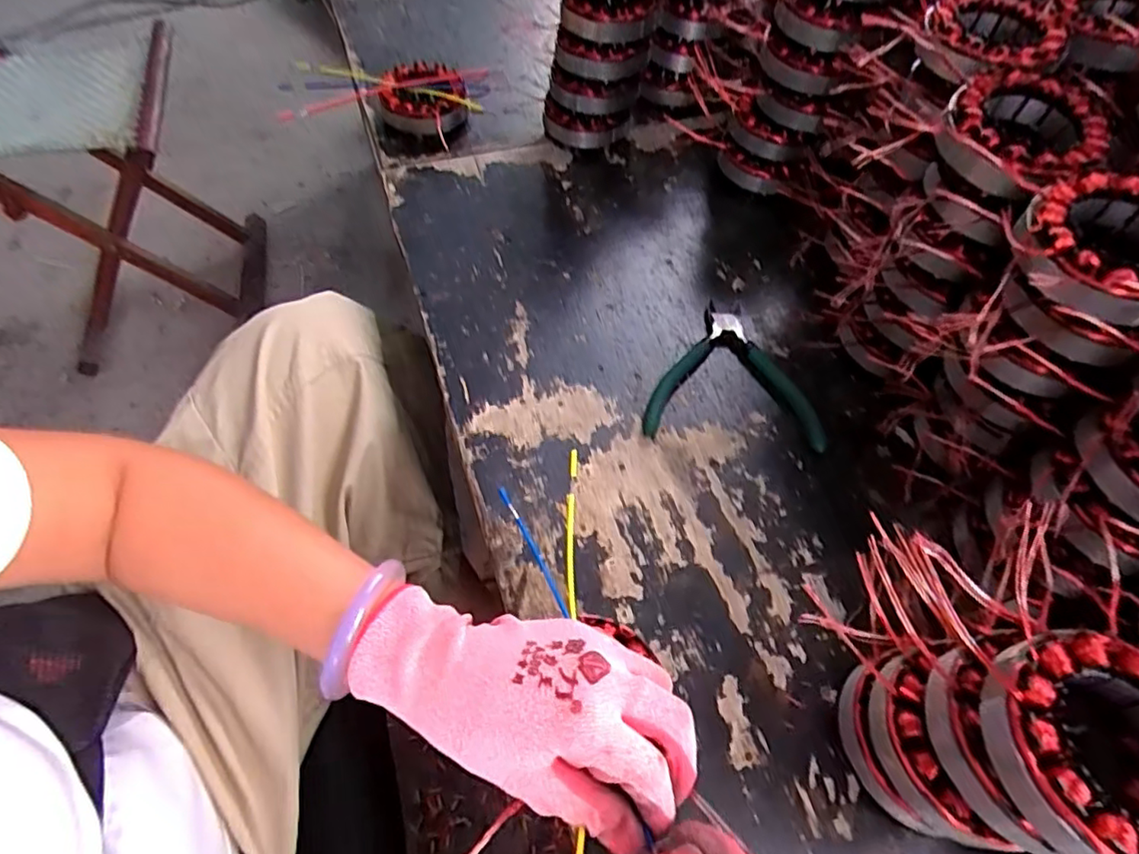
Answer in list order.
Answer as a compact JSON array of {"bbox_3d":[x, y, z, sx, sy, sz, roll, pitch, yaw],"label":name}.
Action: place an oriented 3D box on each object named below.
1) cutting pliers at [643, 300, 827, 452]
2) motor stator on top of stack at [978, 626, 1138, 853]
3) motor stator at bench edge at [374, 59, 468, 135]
[{"bbox_3d":[0.129,-0.041,0.471,0.130,0.011,0.126,8,58,3],"label":"cutting pliers"},{"bbox_3d":[0.207,0.125,0.234,0.093,0.022,0.086,1,58,-1],"label":"motor stator on top of stack"},{"bbox_3d":[-0.151,-0.338,0.629,0.086,0.032,0.104,-5,58,-5],"label":"motor stator at bench edge"}]

